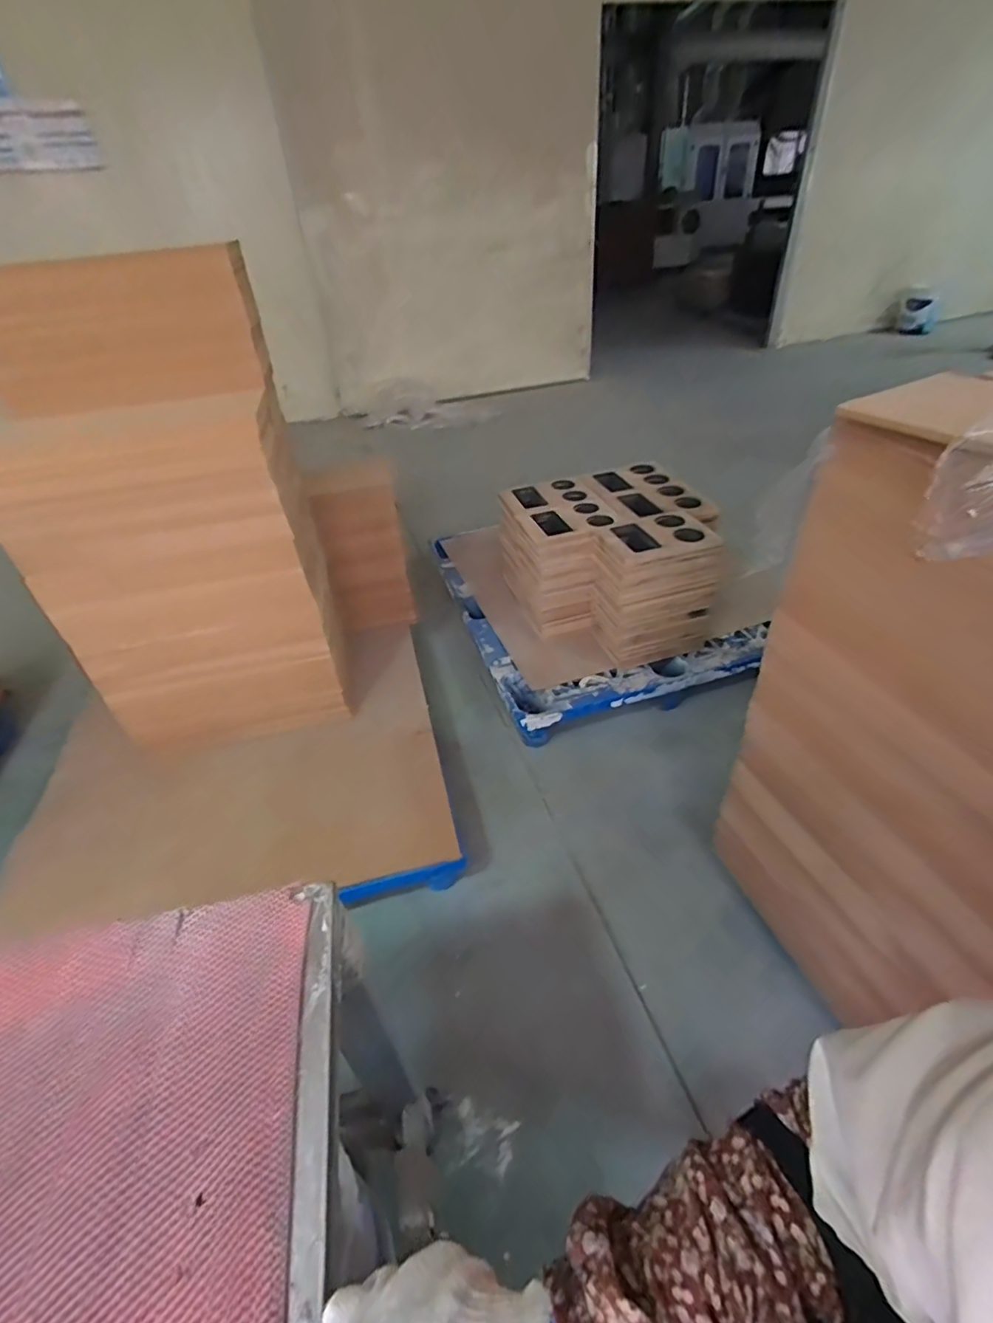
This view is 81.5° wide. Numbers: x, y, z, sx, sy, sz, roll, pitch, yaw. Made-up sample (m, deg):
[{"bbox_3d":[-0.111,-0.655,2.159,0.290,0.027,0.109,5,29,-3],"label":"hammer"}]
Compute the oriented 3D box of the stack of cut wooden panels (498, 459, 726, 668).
[{"bbox_3d":[0.308,-0.286,1.713,0.494,0.368,0.562,-16,44,-13],"label":"stack of cut wooden panels"}]

